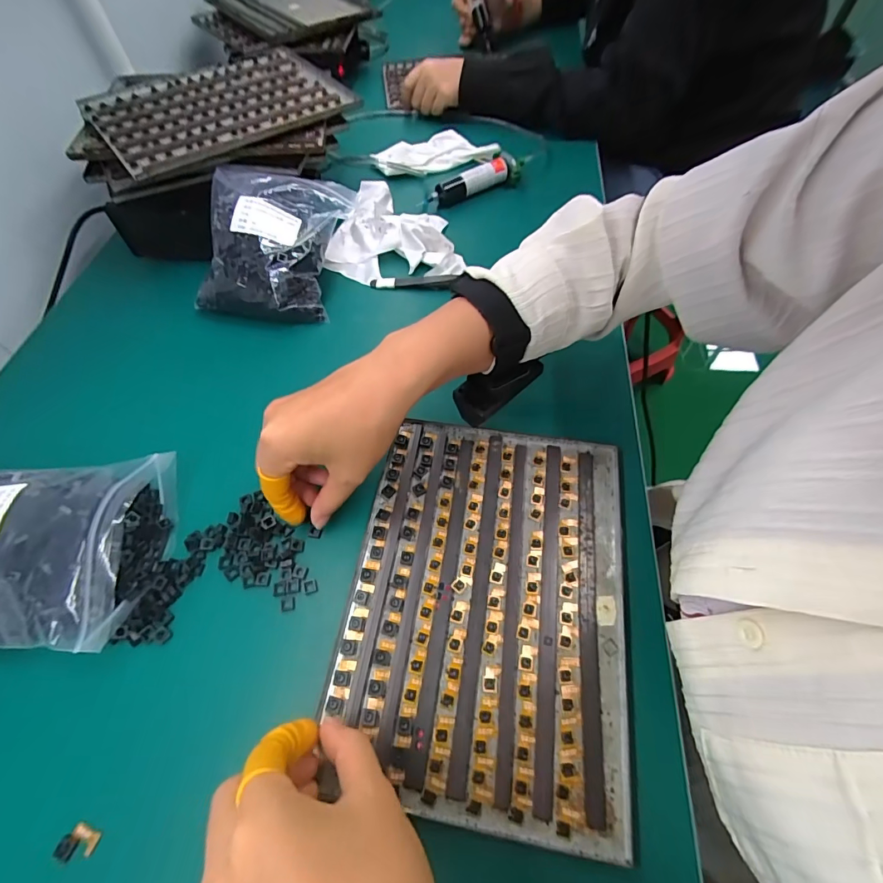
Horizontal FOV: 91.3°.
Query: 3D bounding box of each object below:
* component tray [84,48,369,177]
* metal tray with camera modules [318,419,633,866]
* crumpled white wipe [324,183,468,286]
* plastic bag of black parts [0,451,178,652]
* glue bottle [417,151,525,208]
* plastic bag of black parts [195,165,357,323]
[{"bbox_3d":[-0.241,-0.367,0.470,0.242,0.007,0.178,-35,67,-19],"label":"component tray"},{"bbox_3d":[0.031,0.099,0.294,0.179,0.006,0.246,8,59,6],"label":"metal tray with camera modules"},{"bbox_3d":[-0.046,-0.251,0.492,0.150,0.035,0.167,6,59,5],"label":"crumpled white wipe"},{"bbox_3d":[-0.292,0.066,0.294,0.182,0.049,0.136,1,58,2],"label":"plastic bag of black parts"},{"bbox_3d":[0.042,-0.321,0.533,0.142,0.031,0.027,-29,62,-14],"label":"glue bottle"},{"bbox_3d":[-0.170,-0.203,0.438,0.126,0.079,0.146,8,59,6],"label":"plastic bag of black parts"}]

